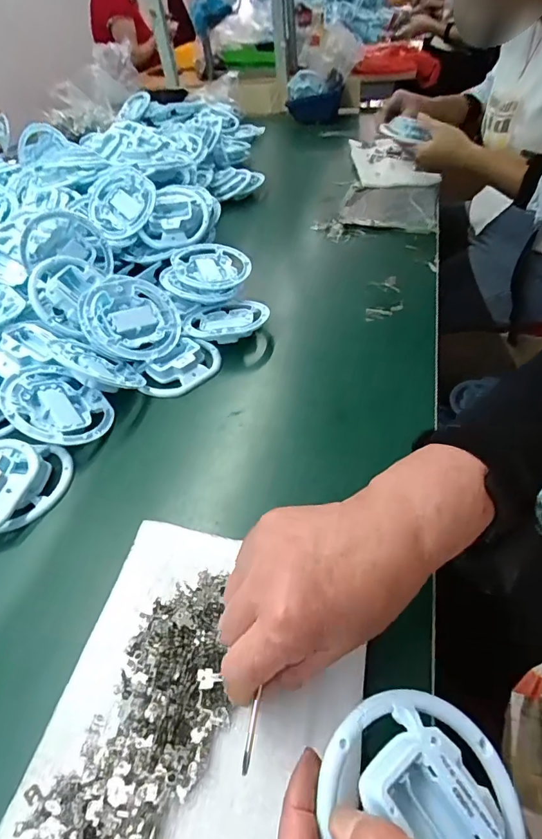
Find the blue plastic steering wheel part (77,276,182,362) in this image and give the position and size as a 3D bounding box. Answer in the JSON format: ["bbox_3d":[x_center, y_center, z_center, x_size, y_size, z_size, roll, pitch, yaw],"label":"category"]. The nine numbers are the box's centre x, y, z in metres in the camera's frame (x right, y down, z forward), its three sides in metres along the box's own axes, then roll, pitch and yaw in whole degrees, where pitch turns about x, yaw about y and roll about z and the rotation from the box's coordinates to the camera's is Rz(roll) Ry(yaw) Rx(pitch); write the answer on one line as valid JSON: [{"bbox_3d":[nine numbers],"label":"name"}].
[{"bbox_3d":[-0.161,-0.113,0.537,0.110,0.023,0.105,13,62,-26],"label":"blue plastic steering wheel part"}]

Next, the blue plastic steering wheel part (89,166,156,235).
[{"bbox_3d":[-0.209,-0.304,0.644,0.092,0.015,0.116,-45,70,10],"label":"blue plastic steering wheel part"}]

